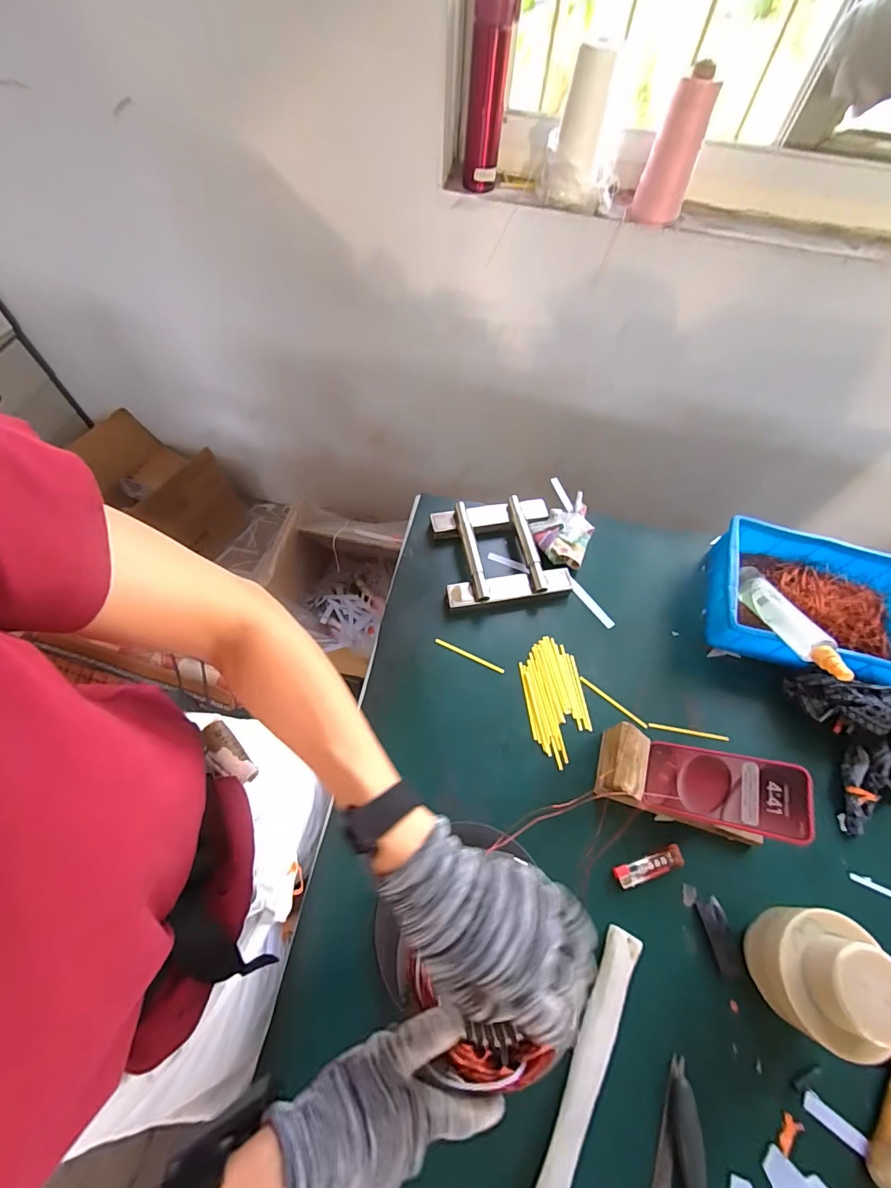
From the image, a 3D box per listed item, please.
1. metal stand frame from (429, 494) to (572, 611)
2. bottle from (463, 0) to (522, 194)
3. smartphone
[{"bbox_3d":[0.087,-0.068,0.721,0.195,0.055,0.179,-8,63,-7],"label":"metal stand frame"},{"bbox_3d":[0.066,-0.755,0.678,0.065,0.219,0.067,2,62,-2],"label":"bottle"},{"bbox_3d":[0.323,0.225,0.520,0.160,0.008,0.086,-1,57,35],"label":"smartphone"}]

